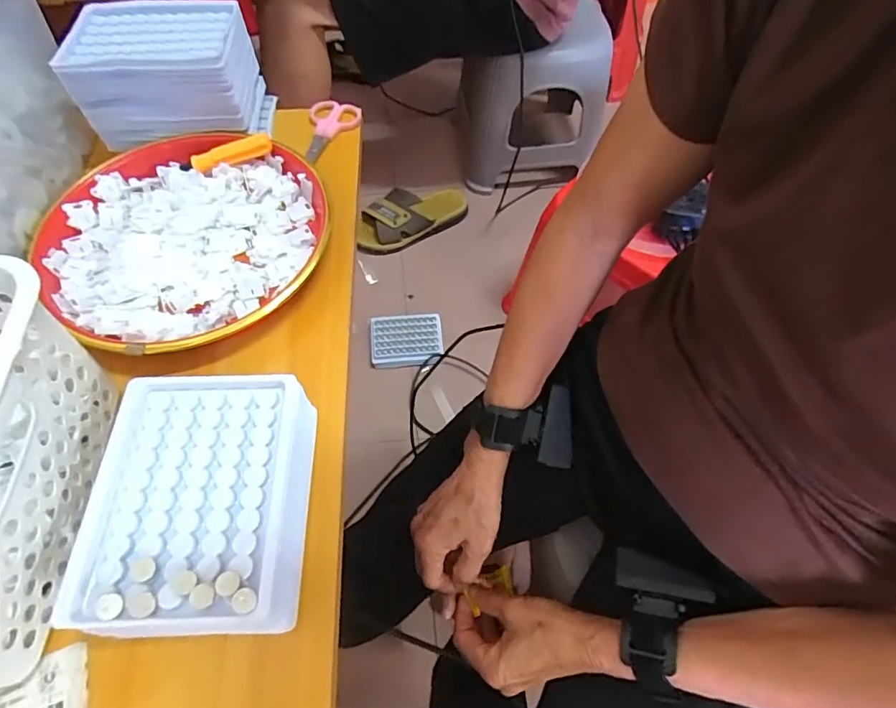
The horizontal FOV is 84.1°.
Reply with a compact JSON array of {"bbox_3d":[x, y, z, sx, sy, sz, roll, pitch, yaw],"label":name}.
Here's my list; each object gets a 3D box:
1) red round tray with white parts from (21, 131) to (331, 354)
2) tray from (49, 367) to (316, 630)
[{"bbox_3d":[-0.204,-0.095,0.390,0.202,0.026,0.210,1,60,-1],"label":"red round tray with white parts"},{"bbox_3d":[-0.134,0.082,0.280,0.109,0.047,0.138,0,60,-2],"label":"tray"}]

